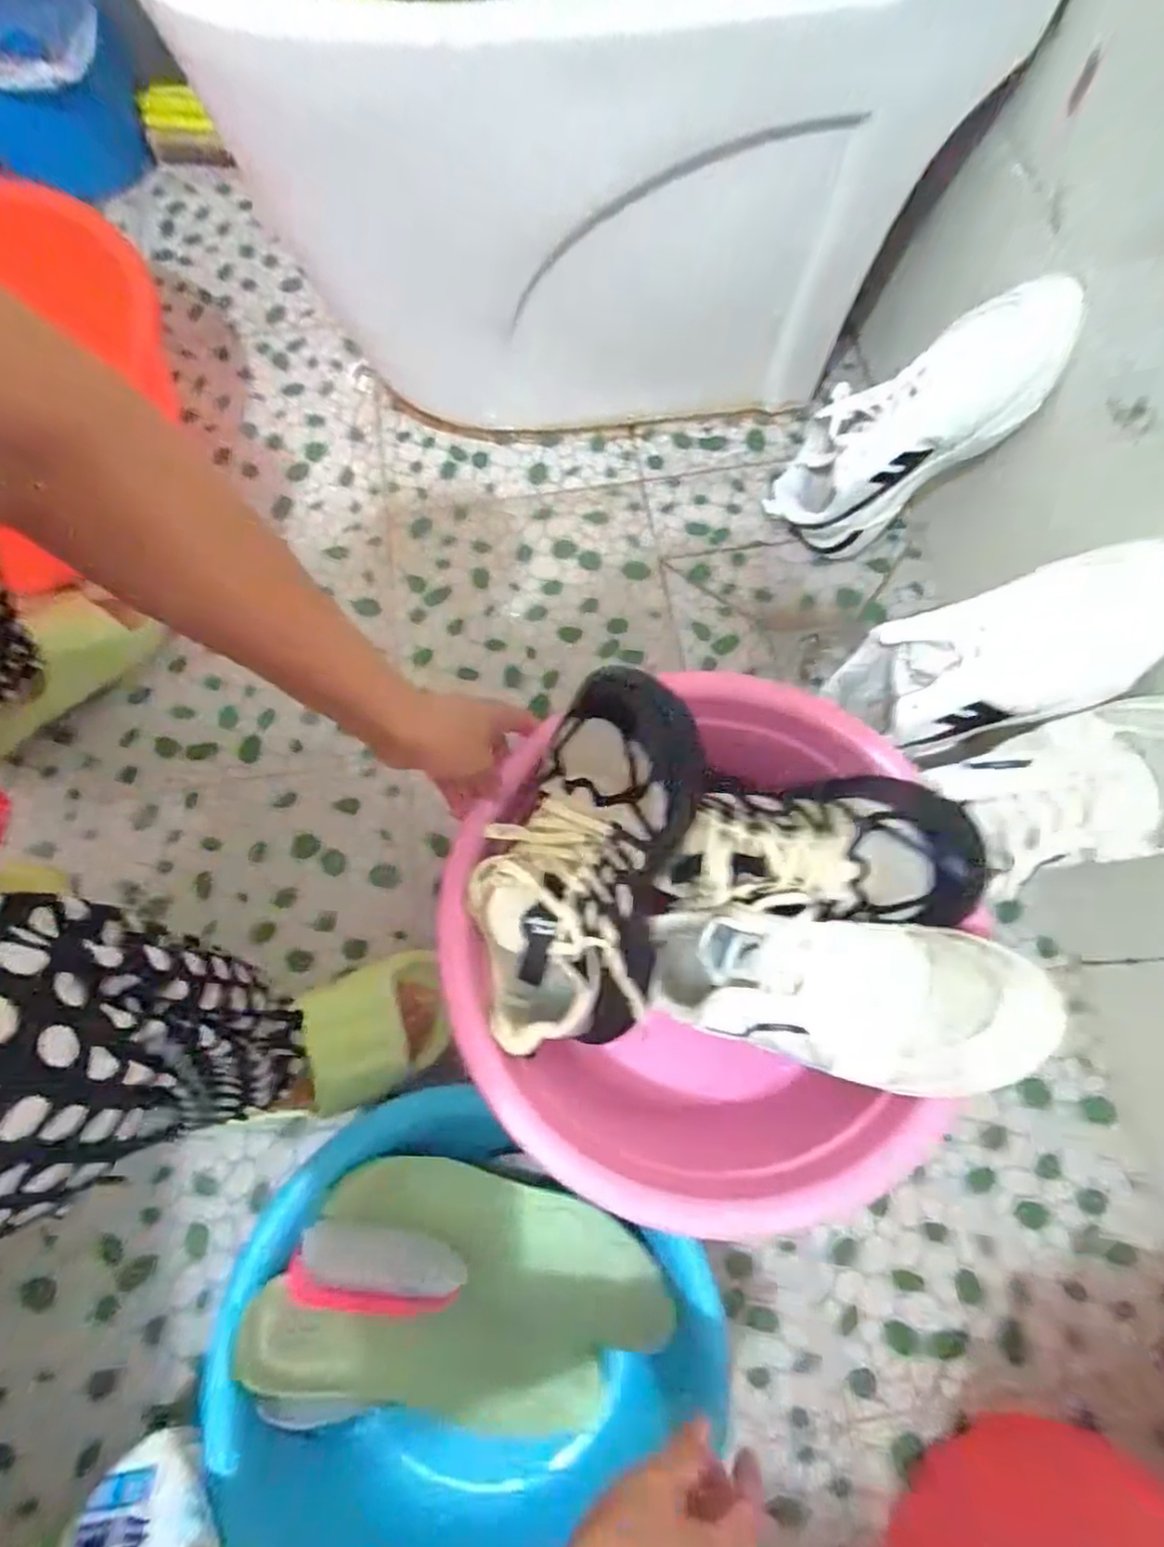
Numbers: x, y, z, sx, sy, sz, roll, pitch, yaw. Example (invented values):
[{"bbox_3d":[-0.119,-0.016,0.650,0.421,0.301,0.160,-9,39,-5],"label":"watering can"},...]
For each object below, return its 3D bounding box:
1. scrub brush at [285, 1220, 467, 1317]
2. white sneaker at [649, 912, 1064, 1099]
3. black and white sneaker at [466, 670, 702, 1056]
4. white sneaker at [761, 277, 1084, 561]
[{"bbox_3d":[-0.149,0.366,0.507,0.123,0.023,0.048,18,72,-14],"label":"scrub brush"},{"bbox_3d":[0.170,0.157,0.496,0.276,0.087,0.102,-1,68,35],"label":"white sneaker"},{"bbox_3d":[0.000,0.068,0.478,0.130,0.087,0.272,18,103,6],"label":"black and white sneaker"},{"bbox_3d":[0.308,-0.321,0.642,0.120,0.290,0.100,8,70,-28],"label":"white sneaker"}]

